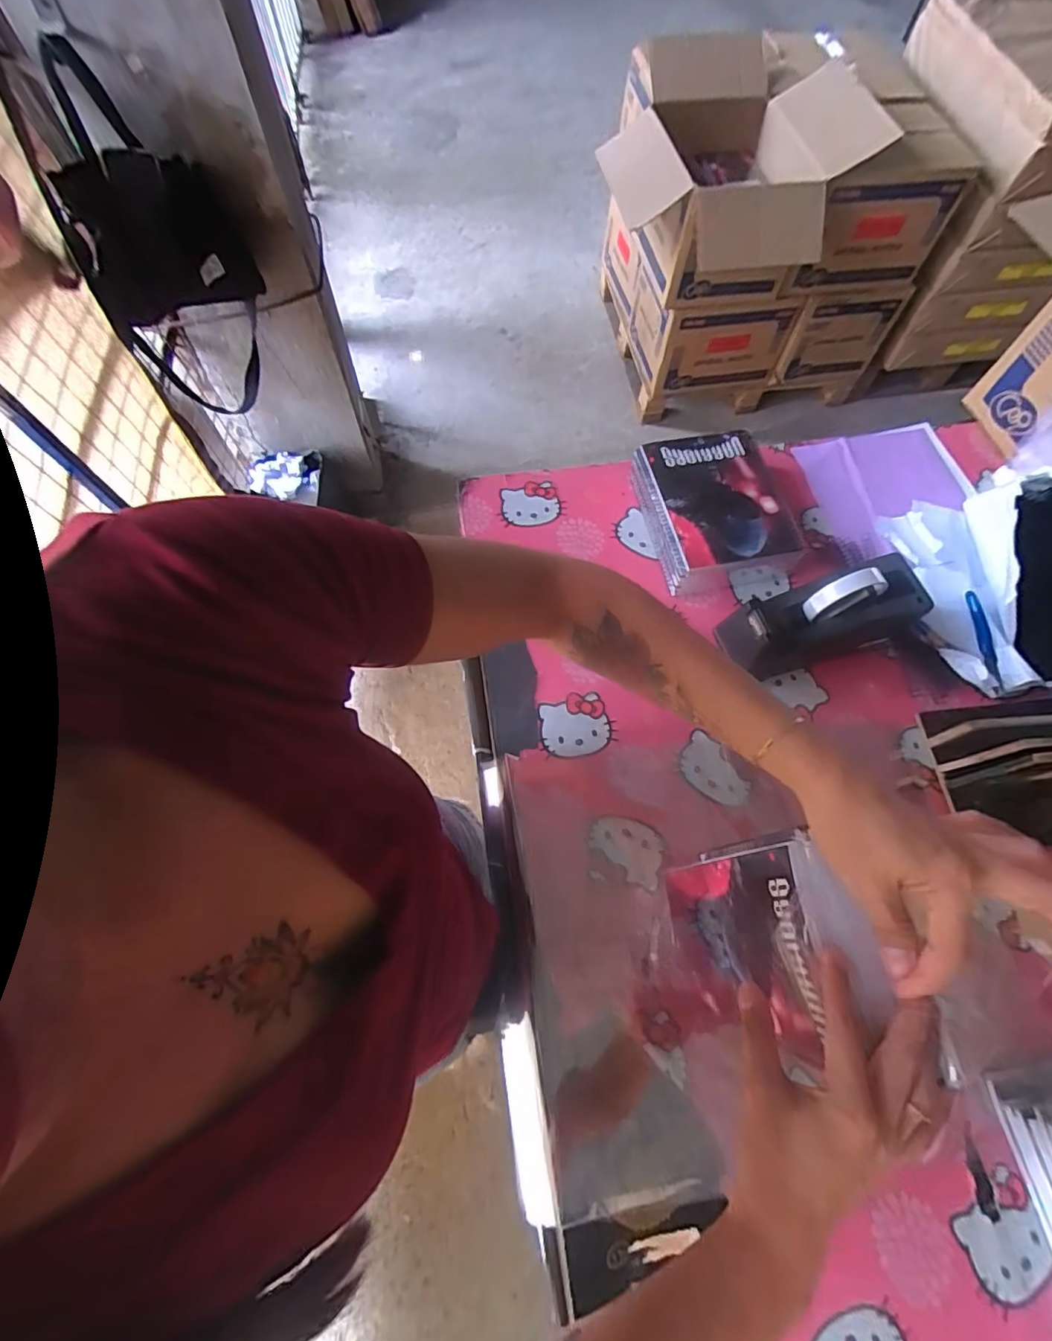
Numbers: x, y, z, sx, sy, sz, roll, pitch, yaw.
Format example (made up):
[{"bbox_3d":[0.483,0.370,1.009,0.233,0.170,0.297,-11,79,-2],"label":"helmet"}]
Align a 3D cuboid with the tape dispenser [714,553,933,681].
[{"bbox_3d":[0.333,-0.055,0.614,0.210,0.109,0.077,-17,69,-9],"label":"tape dispenser"}]

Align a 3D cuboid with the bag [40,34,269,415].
[{"bbox_3d":[-0.611,-0.705,1.002,0.248,0.532,0.136,-9,68,-6],"label":"bag"}]

